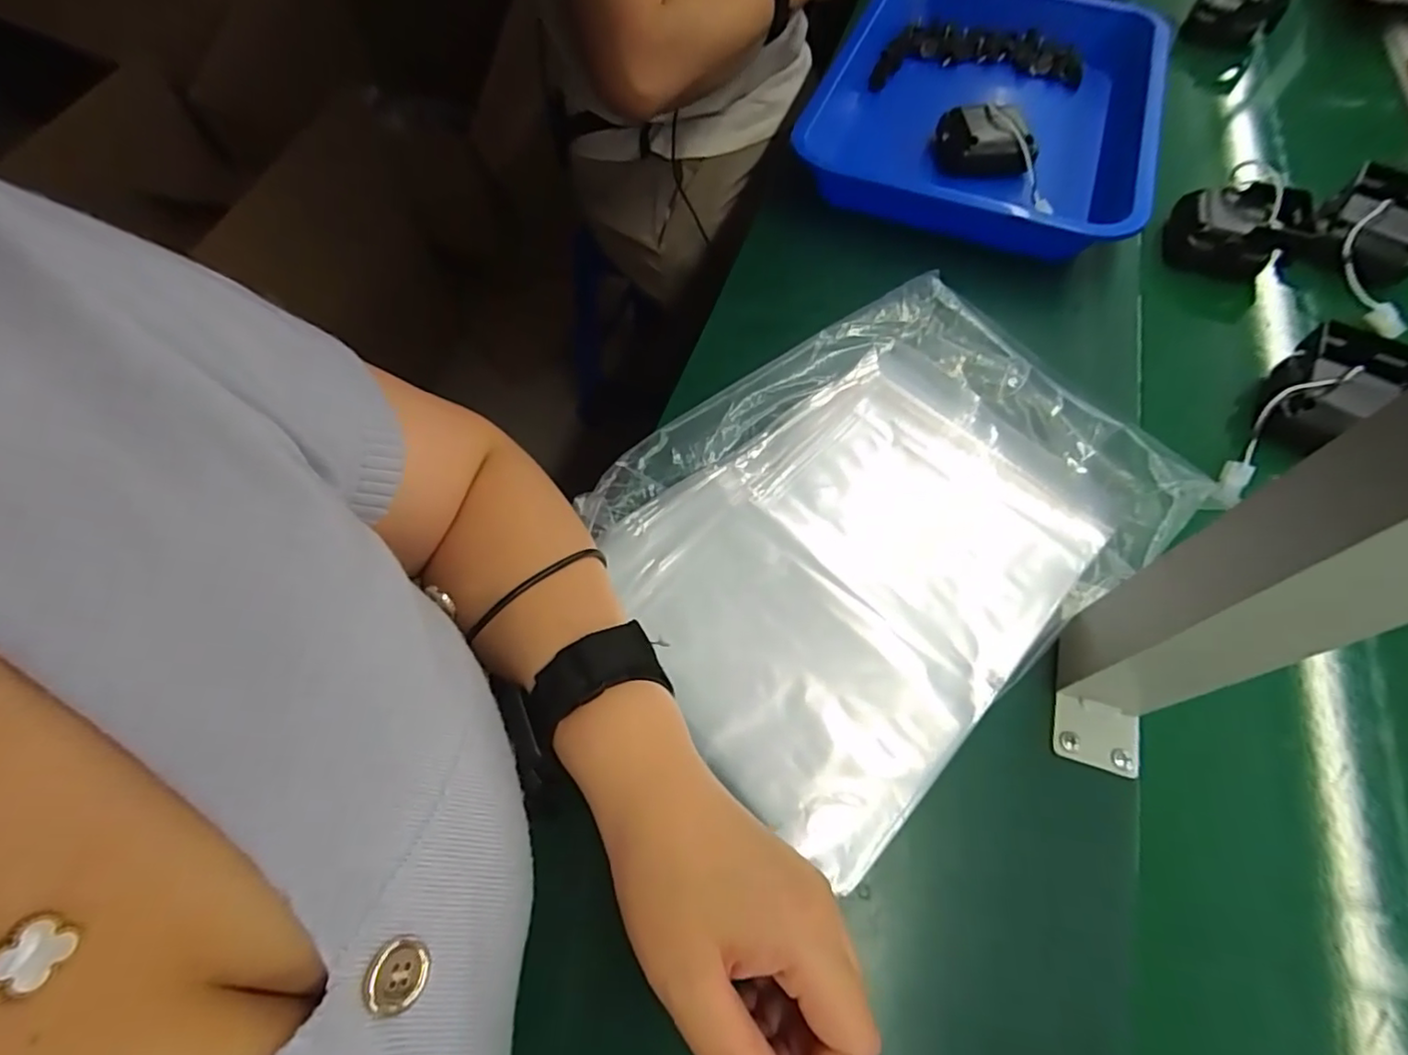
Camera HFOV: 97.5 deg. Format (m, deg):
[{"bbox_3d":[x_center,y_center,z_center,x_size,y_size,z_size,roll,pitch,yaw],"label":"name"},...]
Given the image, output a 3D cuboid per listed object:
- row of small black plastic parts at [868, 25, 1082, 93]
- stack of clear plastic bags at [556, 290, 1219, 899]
[{"bbox_3d":[0.279,-0.478,0.627,0.201,0.019,0.099,13,62,7],"label":"row of small black plastic parts"},{"bbox_3d":[0.100,-0.015,0.362,0.320,0.017,0.240,-37,65,-19],"label":"stack of clear plastic bags"}]

